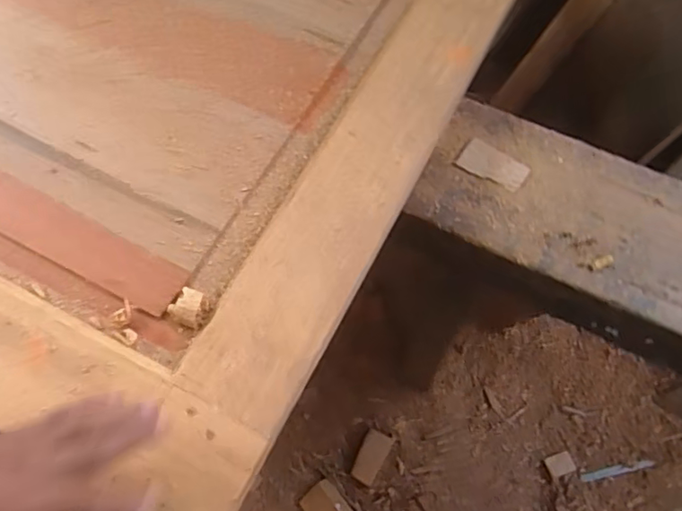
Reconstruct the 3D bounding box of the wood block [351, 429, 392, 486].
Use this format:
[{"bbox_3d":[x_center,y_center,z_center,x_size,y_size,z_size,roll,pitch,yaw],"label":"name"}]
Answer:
[{"bbox_3d":[0.058,0.385,1.083,0.049,0.018,0.094,24,68,10],"label":"wood block"}]

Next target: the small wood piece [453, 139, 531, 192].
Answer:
[{"bbox_3d":[0.176,-0.104,0.656,0.077,0.006,0.044,31,69,12],"label":"small wood piece"}]

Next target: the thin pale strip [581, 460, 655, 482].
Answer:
[{"bbox_3d":[0.517,0.404,1.063,0.136,0.004,0.015,-15,67,5],"label":"thin pale strip"}]

